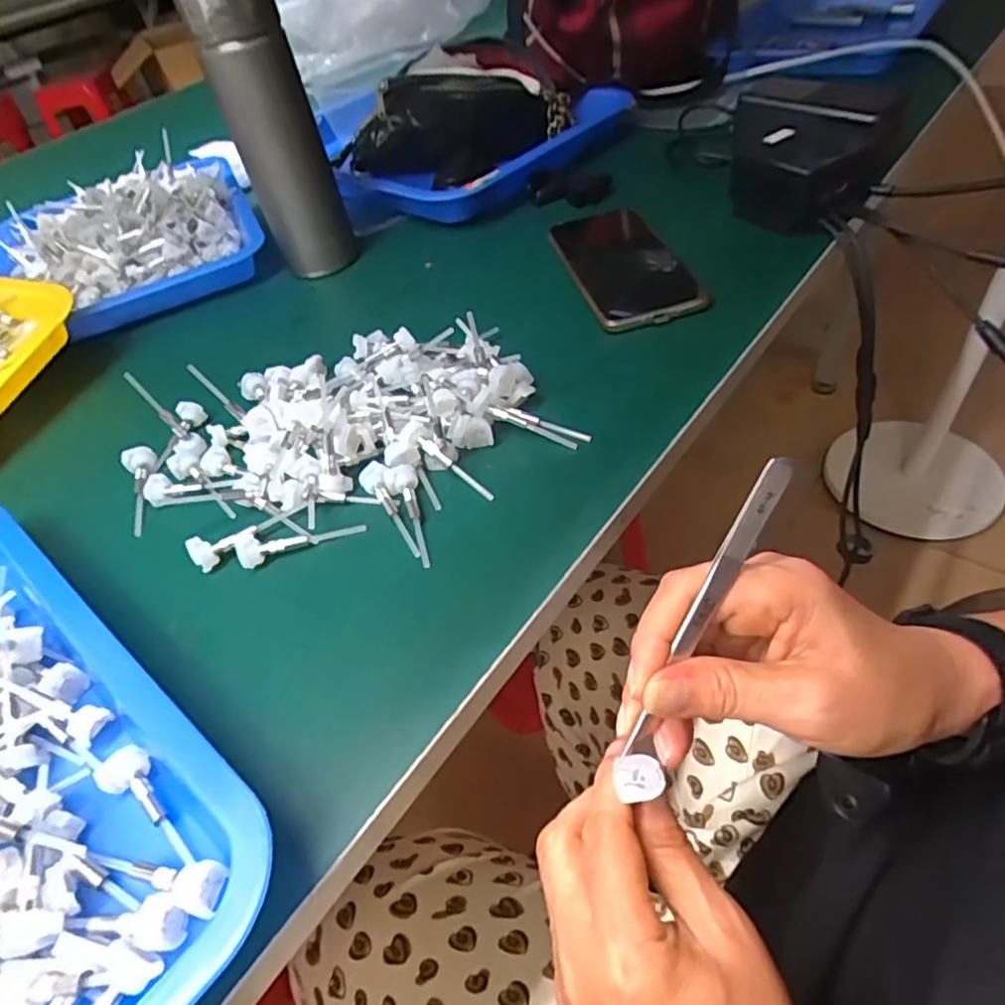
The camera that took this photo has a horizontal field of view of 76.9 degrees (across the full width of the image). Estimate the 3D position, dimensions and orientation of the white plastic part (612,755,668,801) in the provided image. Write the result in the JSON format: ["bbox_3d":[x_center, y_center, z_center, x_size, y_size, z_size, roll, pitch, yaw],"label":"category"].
[{"bbox_3d":[0.053,0.105,0.246,0.018,0.004,0.016,-14,50,-5],"label":"white plastic part"}]

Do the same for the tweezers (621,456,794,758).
[{"bbox_3d":[0.075,0.042,0.235,0.009,0.127,0.011,29,17,27],"label":"tweezers"}]

